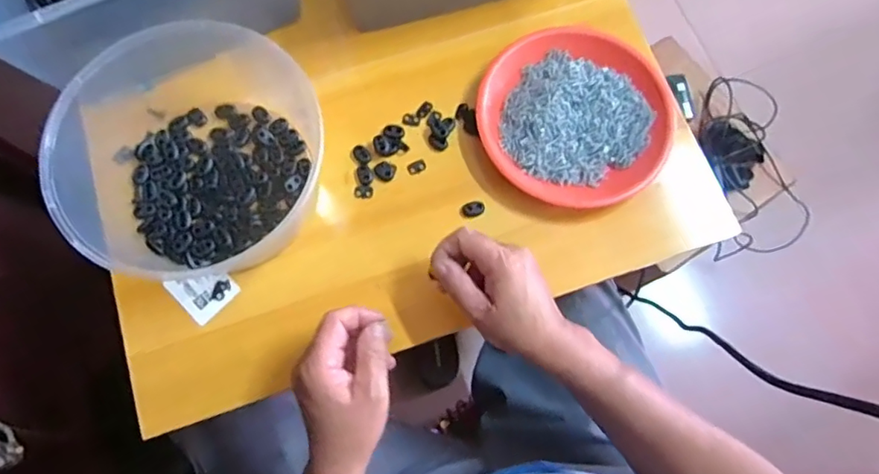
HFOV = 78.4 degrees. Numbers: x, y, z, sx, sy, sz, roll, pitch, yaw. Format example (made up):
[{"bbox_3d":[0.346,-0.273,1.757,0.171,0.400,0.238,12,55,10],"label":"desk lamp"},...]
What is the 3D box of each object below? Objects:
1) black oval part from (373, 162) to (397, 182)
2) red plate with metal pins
[{"bbox_3d":[-0.055,-0.067,0.539,0.021,0.004,0.019,16,75,5],"label":"black oval part"},{"bbox_3d":[0.136,-0.121,0.542,0.189,0.024,0.174,0,74,1],"label":"red plate with metal pins"}]

